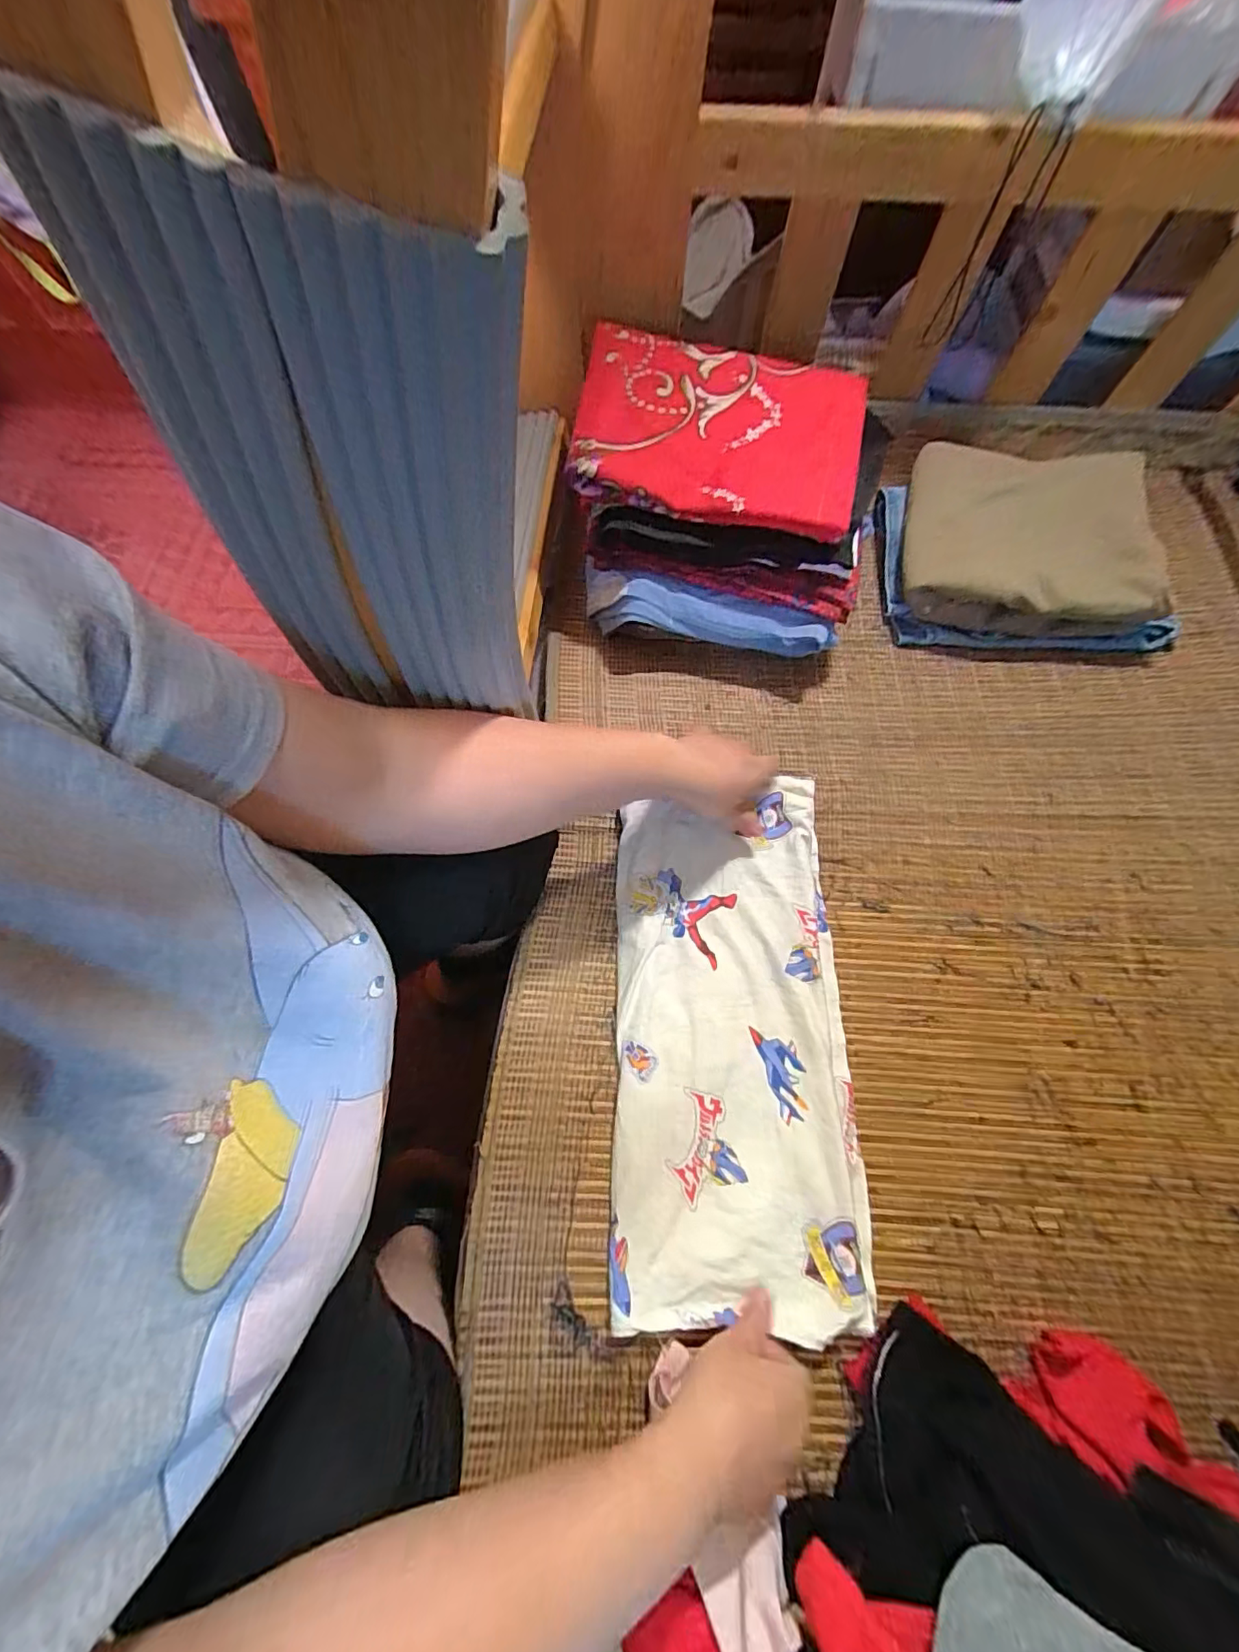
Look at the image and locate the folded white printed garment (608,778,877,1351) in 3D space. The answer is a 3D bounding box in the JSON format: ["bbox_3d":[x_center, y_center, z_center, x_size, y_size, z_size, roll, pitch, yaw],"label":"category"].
[{"bbox_3d":[0.094,0.163,0.445,0.191,0.029,0.392,2,70,-2],"label":"folded white printed garment"}]

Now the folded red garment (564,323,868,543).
[{"bbox_3d":[0.089,-0.351,0.484,0.250,0.035,0.175,10,69,2],"label":"folded red garment"}]

